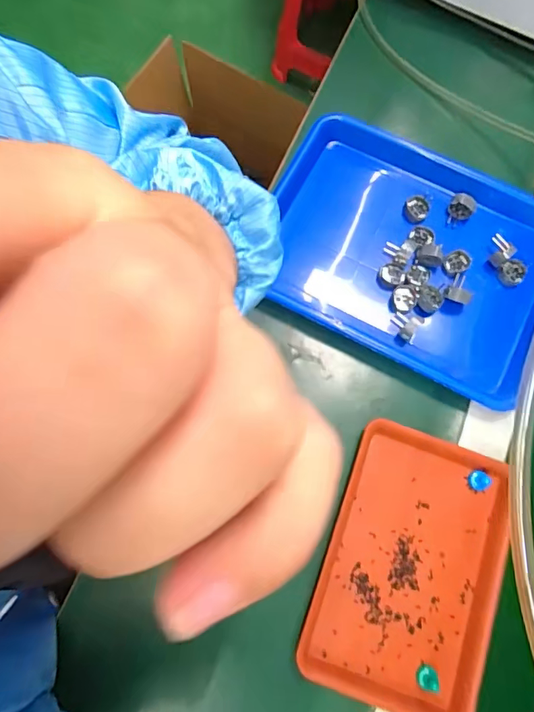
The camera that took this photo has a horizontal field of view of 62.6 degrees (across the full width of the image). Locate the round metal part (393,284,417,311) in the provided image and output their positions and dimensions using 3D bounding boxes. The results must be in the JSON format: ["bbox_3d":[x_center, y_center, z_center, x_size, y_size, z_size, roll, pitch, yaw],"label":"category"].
[{"bbox_3d":[0.150,-0.062,0.479,0.023,0.011,0.028,4,76,-1],"label":"round metal part"}]

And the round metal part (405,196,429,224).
[{"bbox_3d":[0.172,-0.168,0.507,0.027,0.011,0.028,0,76,-2],"label":"round metal part"}]

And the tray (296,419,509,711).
[{"bbox_3d":[0.139,0.196,0.411,0.160,0.025,0.232,21,76,4],"label":"tray"}]

